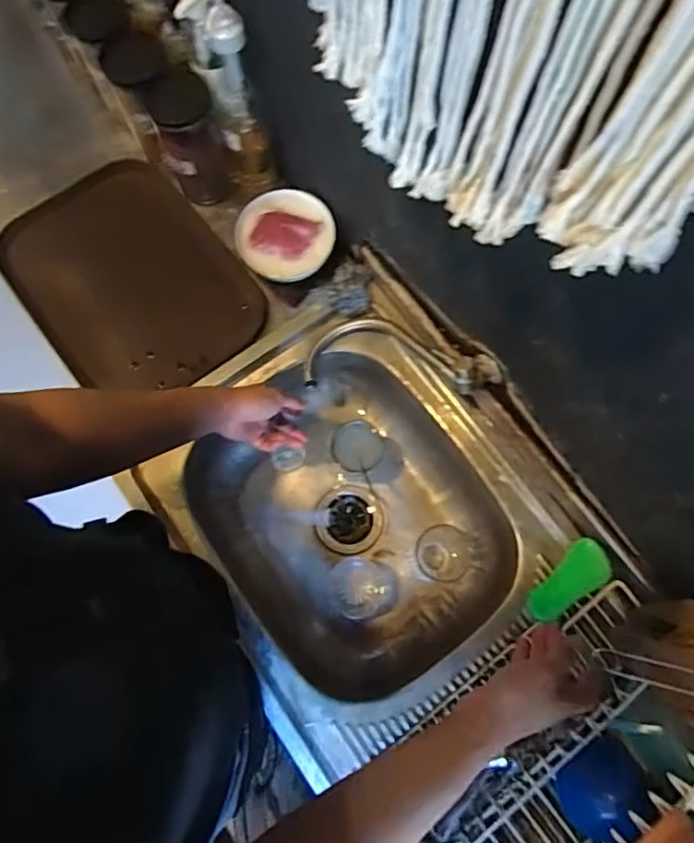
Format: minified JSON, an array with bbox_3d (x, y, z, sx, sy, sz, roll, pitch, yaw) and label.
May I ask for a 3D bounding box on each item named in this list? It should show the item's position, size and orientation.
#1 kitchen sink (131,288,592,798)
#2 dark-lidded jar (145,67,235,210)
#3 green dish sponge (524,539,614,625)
[{"bbox_3d":[0.005,0.135,0.858,0.453,0.172,0.502,-34,78,-9],"label":"kitchen sink"},{"bbox_3d":[-0.235,-0.426,0.870,0.085,0.143,0.101,-23,76,-6],"label":"dark-lidded jar"},{"bbox_3d":[0.286,0.210,0.744,0.052,0.021,0.121,44,103,10],"label":"green dish sponge"}]

